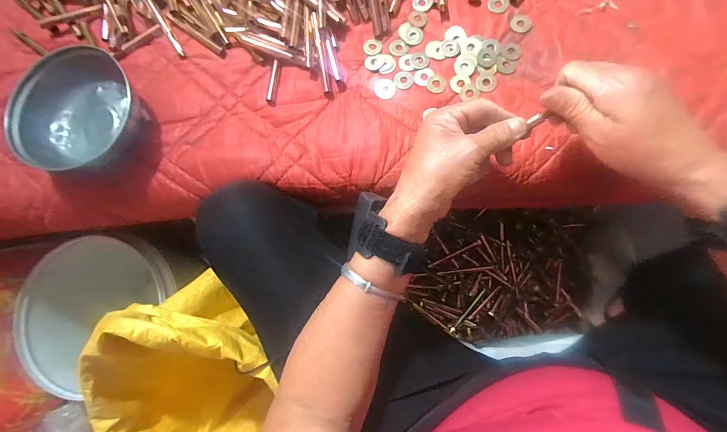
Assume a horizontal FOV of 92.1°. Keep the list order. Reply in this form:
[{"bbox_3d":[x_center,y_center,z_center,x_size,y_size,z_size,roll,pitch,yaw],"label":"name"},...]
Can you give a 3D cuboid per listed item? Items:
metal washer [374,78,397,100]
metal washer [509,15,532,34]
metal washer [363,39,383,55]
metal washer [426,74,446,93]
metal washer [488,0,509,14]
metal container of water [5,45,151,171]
[{"bbox_3d":[0.024,-0.144,0.395,0.023,0.004,0.027,-24,80,3],"label":"metal washer"},{"bbox_3d":[0.174,-0.213,0.387,0.022,0.004,0.021,-1,82,7],"label":"metal washer"},{"bbox_3d":[0.011,-0.197,0.408,0.022,0.004,0.022,-1,82,7],"label":"metal washer"},{"bbox_3d":[0.081,-0.146,0.385,0.021,0.004,0.022,-1,82,7],"label":"metal washer"},{"bbox_3d":[0.152,-0.237,0.393,0.022,0.004,0.020,-1,82,7],"label":"metal washer"},{"bbox_3d":[-0.313,-0.116,0.398,0.125,0.061,0.134,-1,82,7],"label":"metal container of water"}]

